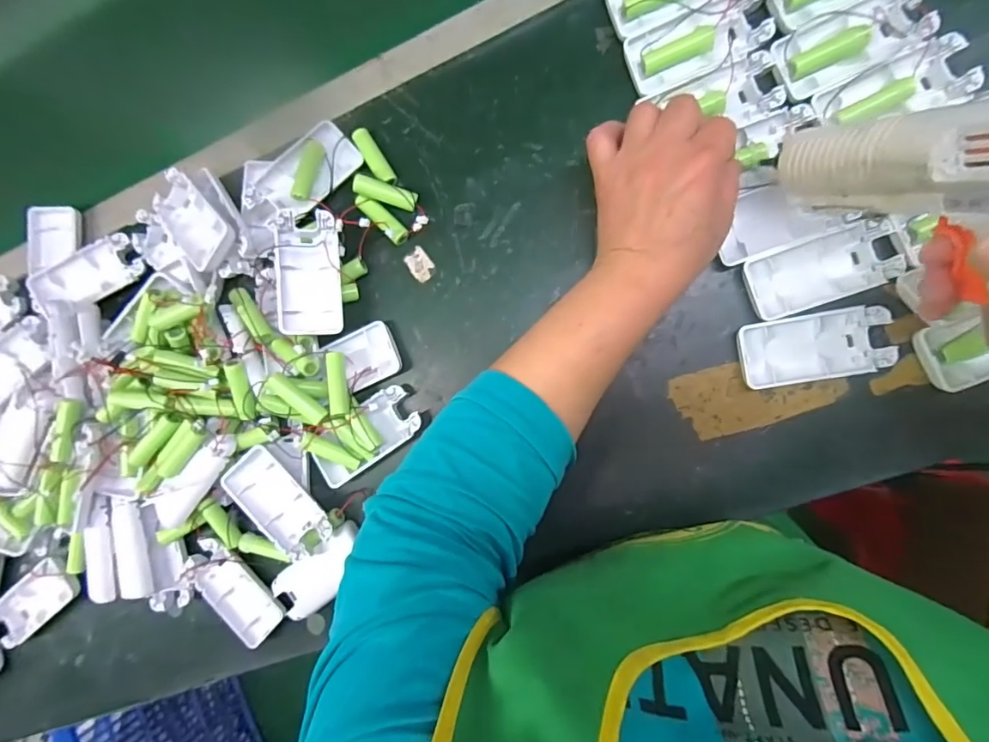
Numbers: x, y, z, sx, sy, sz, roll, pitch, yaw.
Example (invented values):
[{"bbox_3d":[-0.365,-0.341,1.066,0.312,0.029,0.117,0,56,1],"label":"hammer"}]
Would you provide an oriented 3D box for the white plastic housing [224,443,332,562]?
[{"bbox_3d":[-0.174,0.107,0.402,0.044,0.025,0.092,-45,84,7],"label":"white plastic housing"}]

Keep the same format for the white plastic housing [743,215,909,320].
[{"bbox_3d":[0.227,-0.070,0.340,0.098,0.014,0.045,-18,88,11],"label":"white plastic housing"}]

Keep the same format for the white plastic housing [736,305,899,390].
[{"bbox_3d":[0.222,-0.016,0.345,0.096,0.014,0.046,-10,89,11],"label":"white plastic housing"}]

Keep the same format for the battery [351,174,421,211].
[{"bbox_3d":[-0.085,-0.140,0.385,0.049,0.018,0.015,18,94,10],"label":"battery"}]

